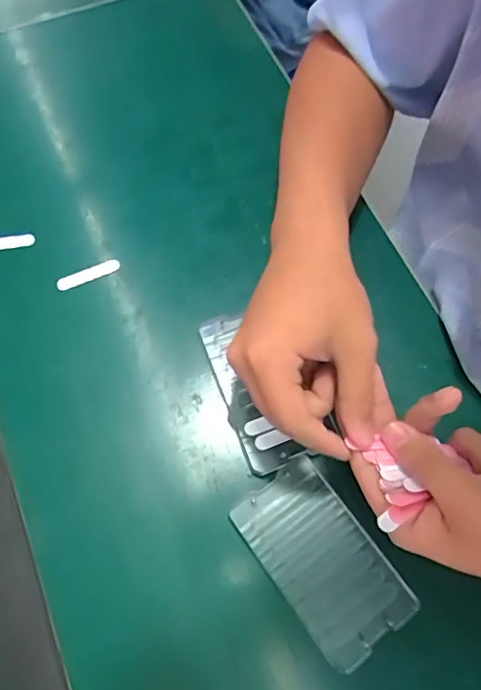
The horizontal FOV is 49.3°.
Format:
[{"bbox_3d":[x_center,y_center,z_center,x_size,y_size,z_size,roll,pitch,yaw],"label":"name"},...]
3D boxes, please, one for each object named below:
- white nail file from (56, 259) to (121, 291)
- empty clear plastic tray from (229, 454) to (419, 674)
[{"bbox_3d":[-0.124,-0.058,0.426,0.052,0.004,0.012,-24,71,-9],"label":"white nail file"},{"bbox_3d":[0.053,0.142,0.349,0.068,0.013,0.118,-35,73,-13],"label":"empty clear plastic tray"}]

